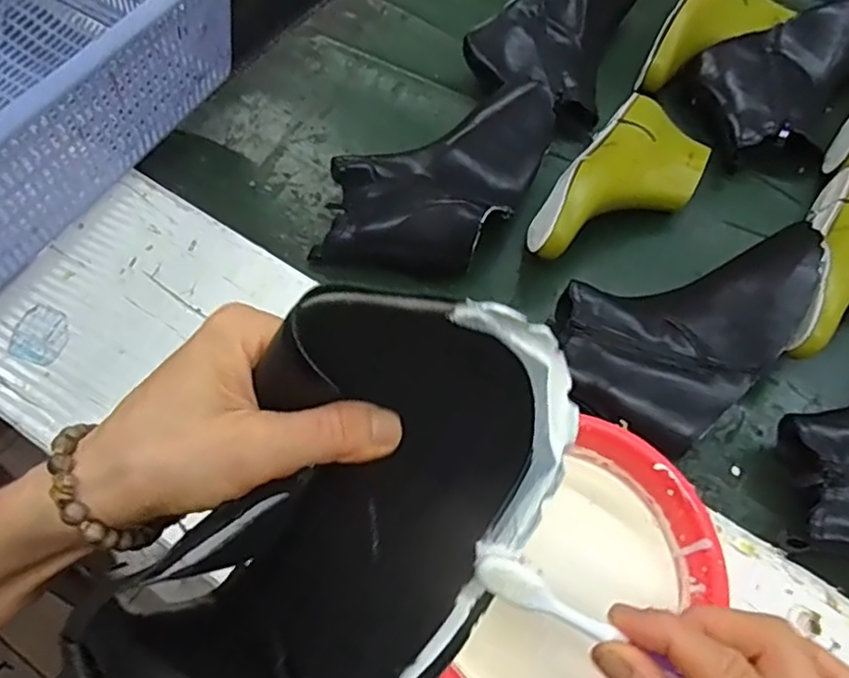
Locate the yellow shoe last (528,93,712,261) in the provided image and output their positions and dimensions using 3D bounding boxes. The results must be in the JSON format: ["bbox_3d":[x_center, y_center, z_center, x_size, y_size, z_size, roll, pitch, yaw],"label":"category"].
[{"bbox_3d":[0.188,-0.141,0.626,0.109,0.074,0.229,36,66,15],"label":"yellow shoe last"}]

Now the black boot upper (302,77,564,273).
[{"bbox_3d":[0.010,-0.163,0.629,0.167,0.078,0.267,28,64,12],"label":"black boot upper"}]

